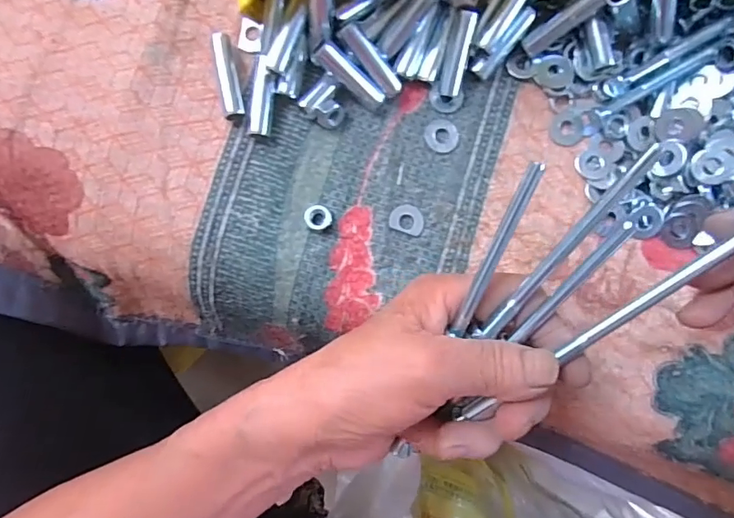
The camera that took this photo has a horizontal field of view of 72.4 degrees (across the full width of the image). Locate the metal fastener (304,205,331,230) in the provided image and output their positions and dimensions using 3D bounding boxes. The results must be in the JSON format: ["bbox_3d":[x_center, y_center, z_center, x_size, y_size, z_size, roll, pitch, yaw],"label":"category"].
[{"bbox_3d":[-0.026,-0.022,0.262,0.013,0.007,0.013,0,88,-1],"label":"metal fastener"}]

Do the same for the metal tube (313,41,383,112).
[{"bbox_3d":[-0.008,-0.094,0.257,0.045,0.011,0.012,33,95,-37],"label":"metal tube"}]

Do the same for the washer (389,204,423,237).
[{"bbox_3d":[0.022,-0.021,0.267,0.018,0.004,0.015,19,88,0],"label":"washer"}]

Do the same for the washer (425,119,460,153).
[{"bbox_3d":[0.041,-0.067,0.272,0.018,0.004,0.018,0,88,-1],"label":"washer"}]

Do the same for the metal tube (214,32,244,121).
[{"bbox_3d":[-0.071,-0.095,0.259,0.009,0.009,0.044,-9,88,-1],"label":"metal tube"}]

